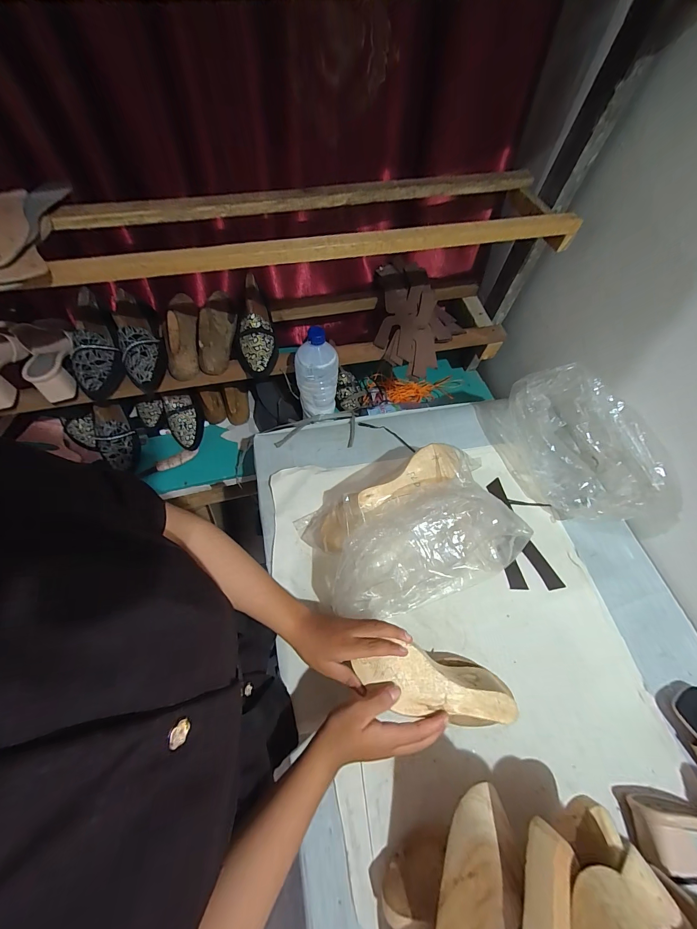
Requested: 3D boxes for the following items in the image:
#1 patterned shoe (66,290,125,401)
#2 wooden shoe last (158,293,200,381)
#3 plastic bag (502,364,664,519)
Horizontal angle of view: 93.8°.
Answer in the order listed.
[{"bbox_3d":[-0.512,-0.247,0.647,0.095,0.075,0.246,-23,65,-15],"label":"patterned shoe"},{"bbox_3d":[-0.341,-0.267,0.663,0.061,0.076,0.183,-4,78,-6],"label":"wooden shoe last"},{"bbox_3d":[0.422,-0.030,0.614,0.175,0.174,0.276,-3,62,-6],"label":"plastic bag"}]

